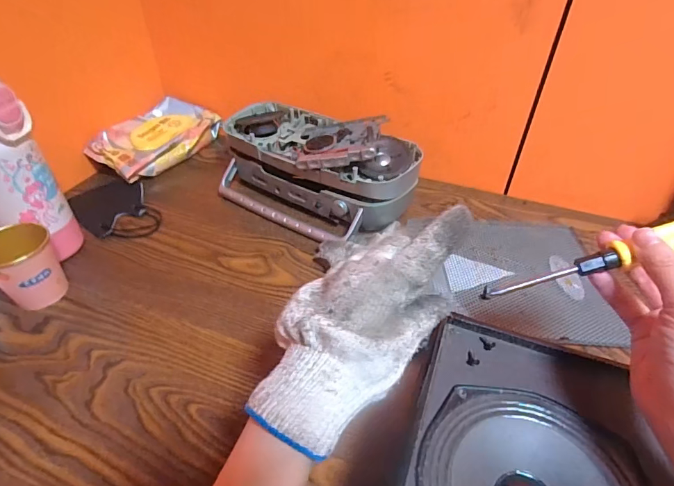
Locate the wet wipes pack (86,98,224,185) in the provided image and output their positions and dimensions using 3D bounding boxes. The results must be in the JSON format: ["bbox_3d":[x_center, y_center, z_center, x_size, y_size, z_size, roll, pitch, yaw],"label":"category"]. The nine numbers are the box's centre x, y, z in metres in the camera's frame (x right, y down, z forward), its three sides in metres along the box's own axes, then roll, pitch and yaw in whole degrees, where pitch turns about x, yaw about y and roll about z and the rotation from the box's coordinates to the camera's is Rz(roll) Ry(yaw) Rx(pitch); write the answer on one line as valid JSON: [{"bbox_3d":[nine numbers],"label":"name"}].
[{"bbox_3d":[-0.288,-0.171,0.667,0.111,0.043,0.199,32,51,7],"label":"wet wipes pack"}]

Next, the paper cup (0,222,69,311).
[{"bbox_3d":[-0.326,0.027,0.437,0.064,0.082,0.062,0,43,0],"label":"paper cup"}]

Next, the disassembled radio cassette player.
[{"bbox_3d":[-0.034,-0.104,0.564,0.277,0.105,0.154,22,47,22],"label":"disassembled radio cassette player"}]

